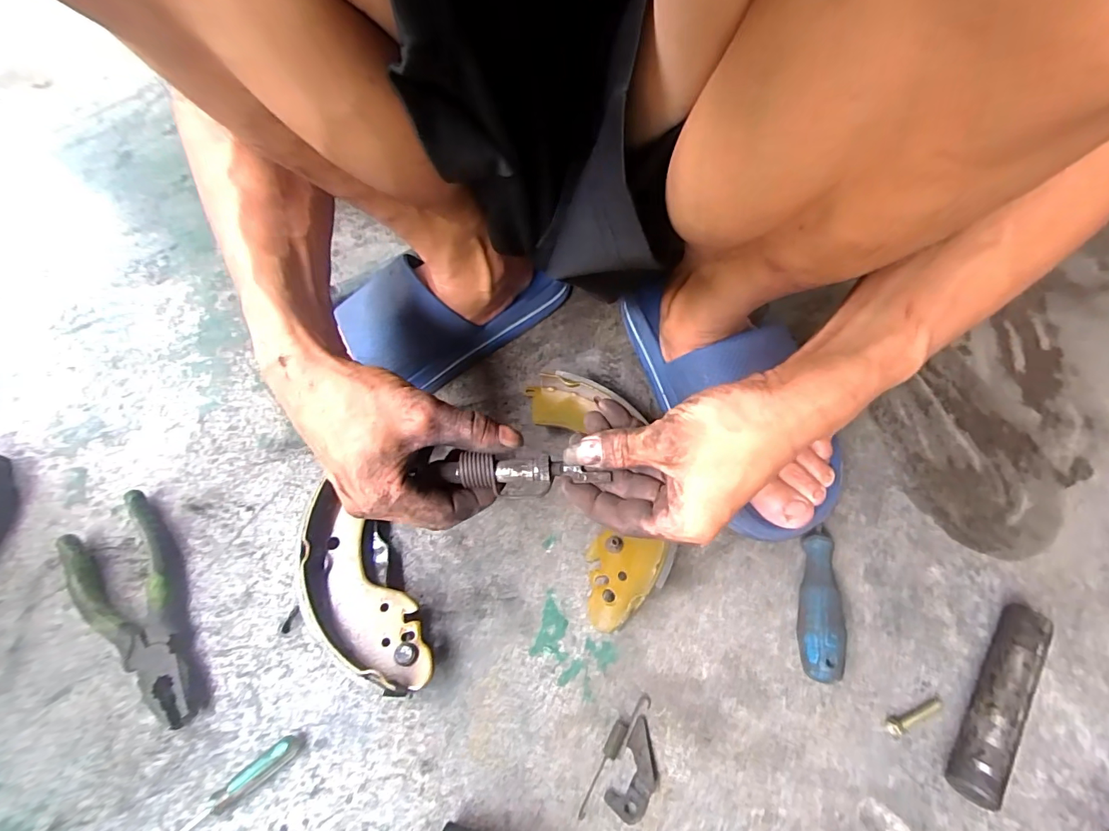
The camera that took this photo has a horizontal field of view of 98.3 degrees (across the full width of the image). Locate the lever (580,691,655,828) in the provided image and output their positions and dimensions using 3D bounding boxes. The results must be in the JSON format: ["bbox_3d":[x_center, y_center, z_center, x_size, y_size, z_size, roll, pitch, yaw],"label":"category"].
[{"bbox_3d":[0.047,0.216,0.300,0.034,0.008,0.072,22,62,15],"label":"lever"}]

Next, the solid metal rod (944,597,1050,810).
[{"bbox_3d":[0.282,0.179,0.305,0.022,0.024,0.129,35,66,21],"label":"solid metal rod"}]

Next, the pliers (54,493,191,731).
[{"bbox_3d":[-0.320,0.149,0.361,0.068,0.021,0.192,-32,62,-16],"label":"pliers"}]

